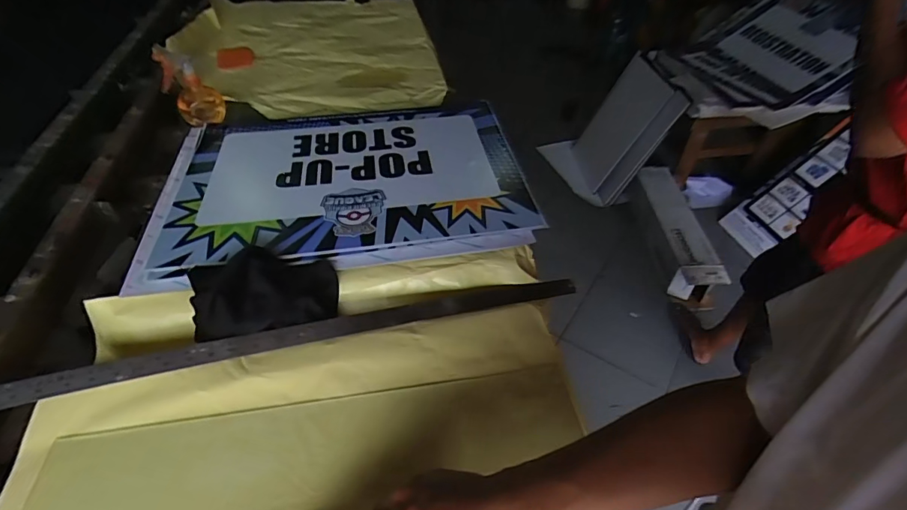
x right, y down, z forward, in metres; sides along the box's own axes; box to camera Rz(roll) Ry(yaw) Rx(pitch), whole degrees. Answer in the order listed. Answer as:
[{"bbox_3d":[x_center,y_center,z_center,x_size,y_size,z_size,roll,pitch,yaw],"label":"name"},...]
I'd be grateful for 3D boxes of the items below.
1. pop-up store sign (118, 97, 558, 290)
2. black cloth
[{"bbox_3d":[-0.199,-0.150,0.819,0.643,0.045,0.453,-7,48,-7],"label":"pop-up store sign"},{"bbox_3d":[-0.266,0.049,0.614,0.199,0.071,0.127,-7,46,-7],"label":"black cloth"}]

